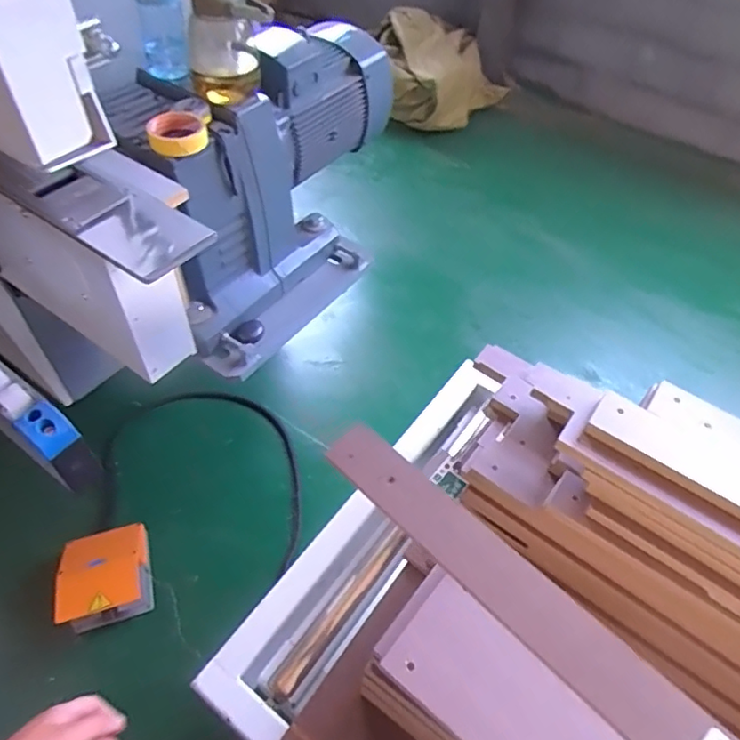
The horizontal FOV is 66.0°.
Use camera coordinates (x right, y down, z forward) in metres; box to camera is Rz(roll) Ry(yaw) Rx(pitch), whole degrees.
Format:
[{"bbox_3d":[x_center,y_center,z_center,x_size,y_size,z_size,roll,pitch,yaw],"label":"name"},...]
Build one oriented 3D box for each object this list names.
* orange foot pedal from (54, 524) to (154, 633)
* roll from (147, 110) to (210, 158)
[{"bbox_3d":[-0.624,0.489,1.354,0.203,0.141,0.210,-9,46,-21],"label":"orange foot pedal"},{"bbox_3d":[-0.312,-0.385,0.925,0.091,0.034,0.095,1,51,-2],"label":"roll"}]

